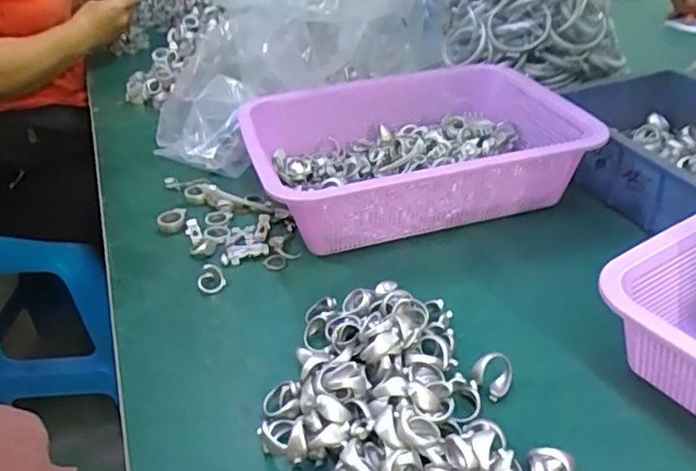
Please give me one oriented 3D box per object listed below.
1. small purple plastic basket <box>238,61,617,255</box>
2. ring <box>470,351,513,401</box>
[{"bbox_3d":[0.060,-0.079,0.582,0.293,0.085,0.218,-13,35,-13],"label":"small purple plastic basket"},{"bbox_3d":[0.095,0.090,0.387,0.027,0.026,0.009,-46,5,-4],"label":"ring"}]

